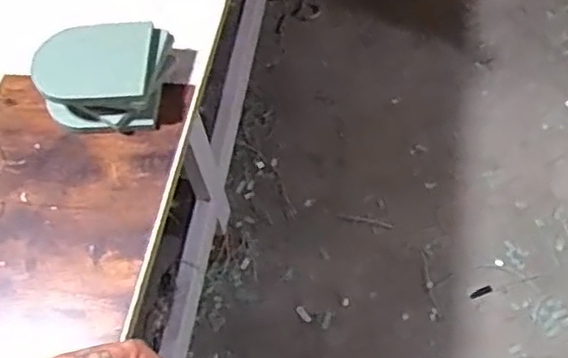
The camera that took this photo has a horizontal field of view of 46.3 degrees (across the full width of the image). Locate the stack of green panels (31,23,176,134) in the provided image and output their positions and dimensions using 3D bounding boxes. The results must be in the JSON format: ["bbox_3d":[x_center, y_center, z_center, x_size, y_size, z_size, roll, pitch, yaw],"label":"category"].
[{"bbox_3d":[-0.253,-0.153,0.944,0.165,0.096,0.133,2,57,7],"label":"stack of green panels"}]

